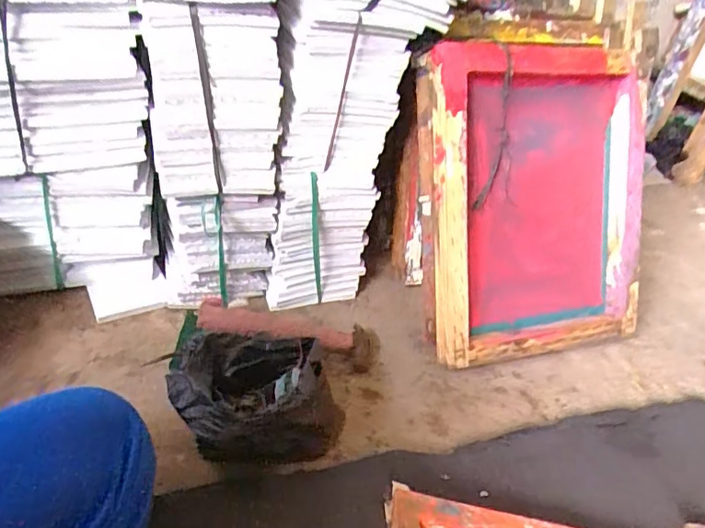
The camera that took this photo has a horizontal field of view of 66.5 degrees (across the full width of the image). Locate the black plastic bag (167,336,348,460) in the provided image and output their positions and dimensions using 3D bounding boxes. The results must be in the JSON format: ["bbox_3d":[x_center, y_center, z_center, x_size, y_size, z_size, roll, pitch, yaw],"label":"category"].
[{"bbox_3d":[-0.121,0.169,0.679,0.196,0.123,0.150,-14,41,-23],"label":"black plastic bag"}]

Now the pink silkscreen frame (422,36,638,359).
[{"bbox_3d":[0.298,-0.100,0.875,0.380,0.491,0.085,-10,17,-17],"label":"pink silkscreen frame"}]

